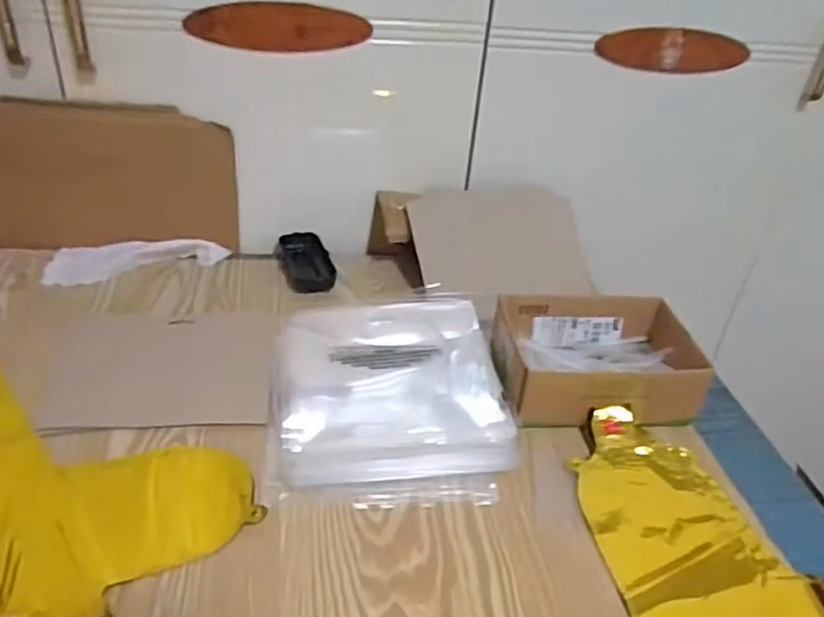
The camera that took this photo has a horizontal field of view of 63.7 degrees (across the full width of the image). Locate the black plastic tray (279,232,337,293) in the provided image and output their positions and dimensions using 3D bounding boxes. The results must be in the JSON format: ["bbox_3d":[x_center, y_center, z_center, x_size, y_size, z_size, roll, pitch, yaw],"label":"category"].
[{"bbox_3d":[-0.130,-0.058,0.815,0.054,0.022,0.117,-7,36,-19],"label":"black plastic tray"}]

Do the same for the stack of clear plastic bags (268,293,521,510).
[{"bbox_3d":[-0.024,0.068,0.655,0.219,0.029,0.291,0,35,-9],"label":"stack of clear plastic bags"}]

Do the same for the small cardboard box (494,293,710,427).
[{"bbox_3d":[0.180,0.048,0.657,0.182,0.058,0.140,1,35,-8],"label":"small cardboard box"}]

